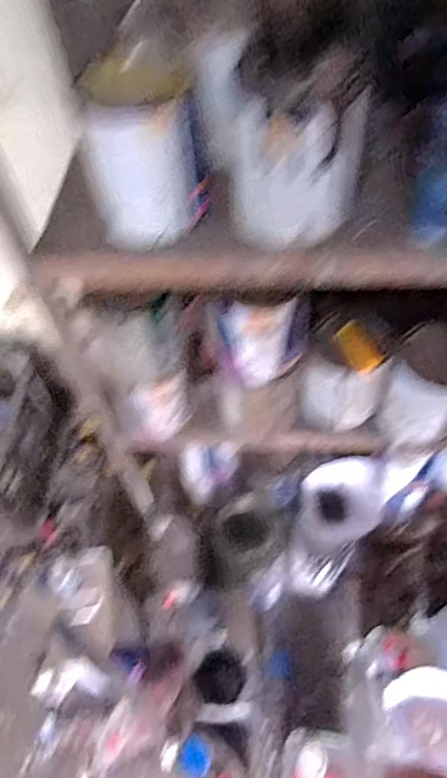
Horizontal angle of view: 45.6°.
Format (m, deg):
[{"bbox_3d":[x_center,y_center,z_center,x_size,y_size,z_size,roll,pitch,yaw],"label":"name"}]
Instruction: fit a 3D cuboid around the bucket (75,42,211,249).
[{"bbox_3d":[-0.072,-0.213,0.480,0.102,0.126,0.102,-2,55,3],"label":"bucket"}]

